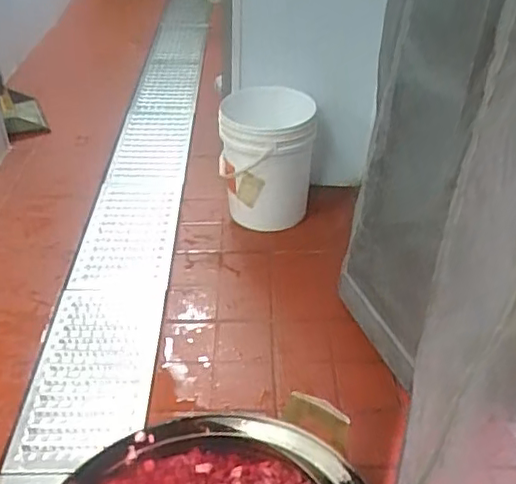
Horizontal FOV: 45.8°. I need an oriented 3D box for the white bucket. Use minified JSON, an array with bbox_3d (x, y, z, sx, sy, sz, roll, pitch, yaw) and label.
[{"bbox_3d":[0.027,-0.253,1.956,0.287,0.385,0.287,1,38,-1],"label":"white bucket"}]

